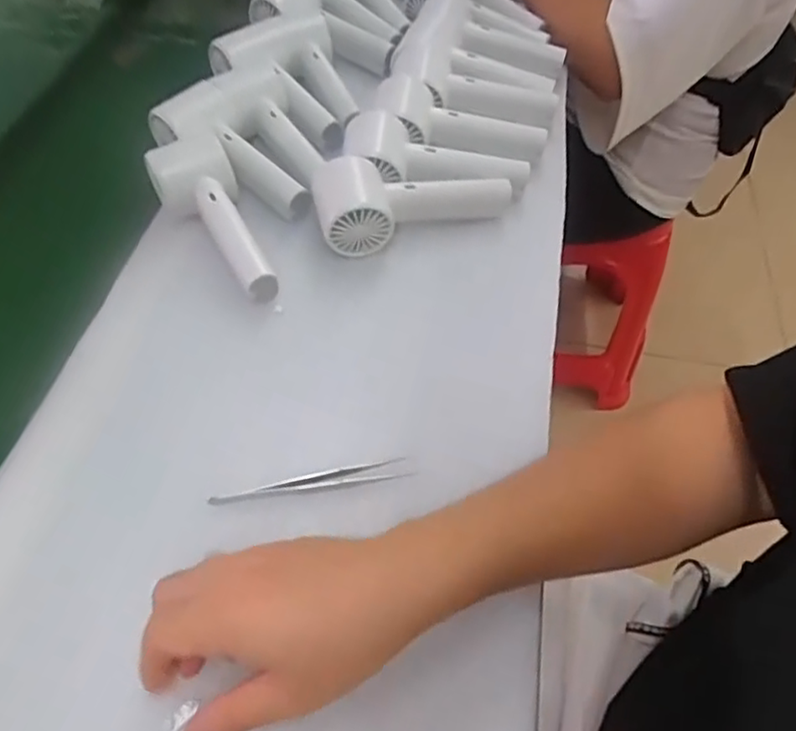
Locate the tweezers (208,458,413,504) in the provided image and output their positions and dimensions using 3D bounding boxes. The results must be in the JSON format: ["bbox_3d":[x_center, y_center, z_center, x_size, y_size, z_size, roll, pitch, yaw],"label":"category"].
[{"bbox_3d":[-0.054,0.073,0.399,0.121,0.006,0.012,-9,55,-8],"label":"tweezers"}]

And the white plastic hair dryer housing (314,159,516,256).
[{"bbox_3d":[0.009,-0.142,0.532,0.159,0.058,0.074,-18,56,-14],"label":"white plastic hair dryer housing"}]

